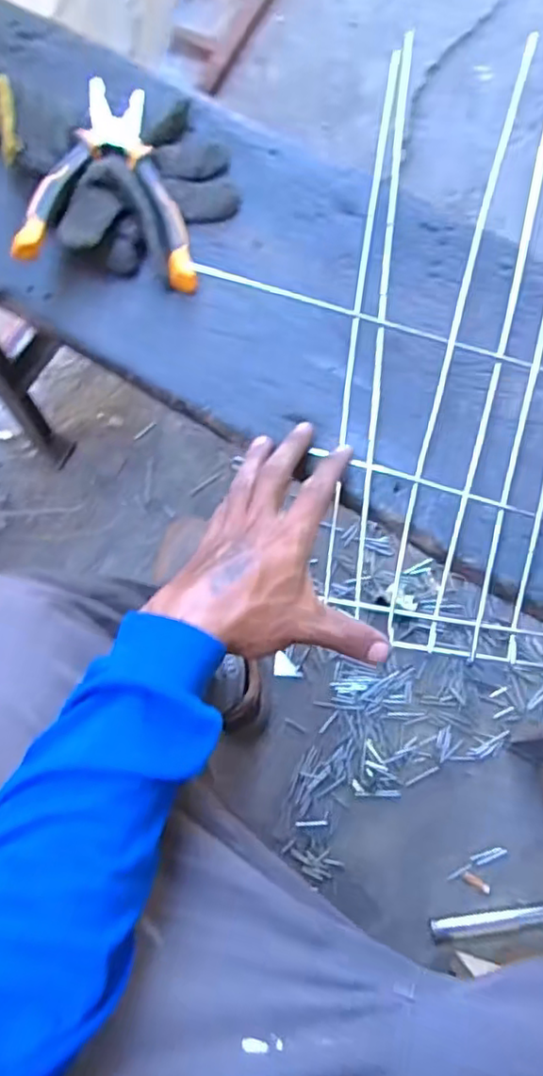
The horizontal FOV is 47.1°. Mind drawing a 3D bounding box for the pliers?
[{"bbox_3d":[-0.122,-0.277,0.478,0.124,0.020,0.180,3,68,-18],"label":"pliers"}]

